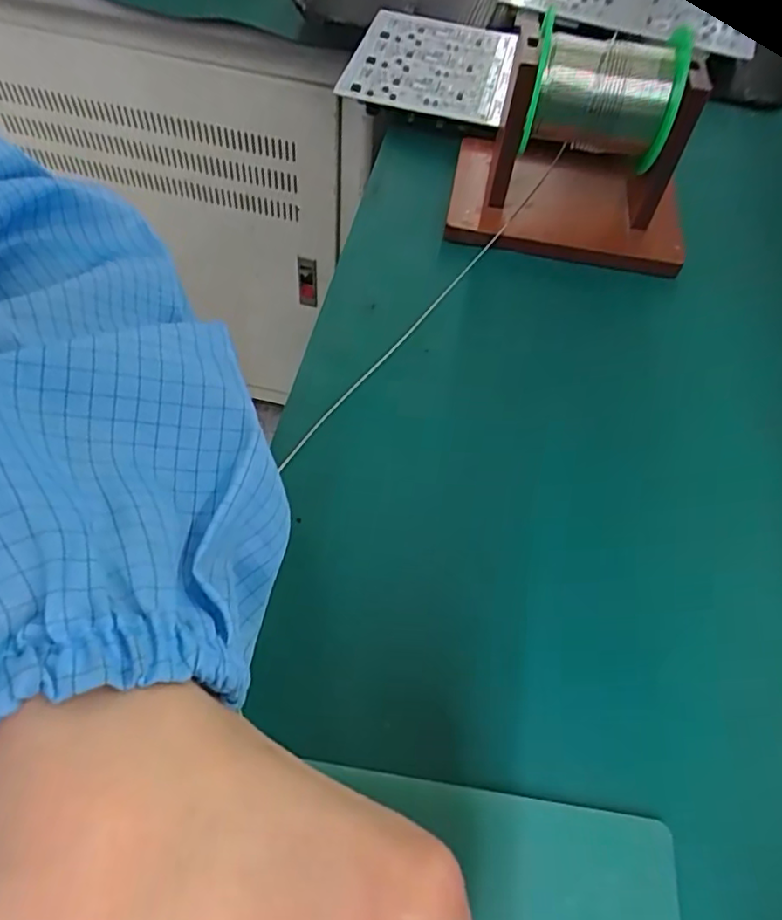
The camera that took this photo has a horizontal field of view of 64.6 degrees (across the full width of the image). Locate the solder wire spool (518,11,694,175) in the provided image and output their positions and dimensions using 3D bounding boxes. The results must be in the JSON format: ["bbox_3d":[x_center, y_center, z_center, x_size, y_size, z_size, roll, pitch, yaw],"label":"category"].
[{"bbox_3d":[0.110,-0.190,0.328,0.076,0.056,0.057,12,56,3],"label":"solder wire spool"}]

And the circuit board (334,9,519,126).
[{"bbox_3d":[0.031,-0.281,0.436,0.111,0.015,0.115,13,59,9],"label":"circuit board"}]

